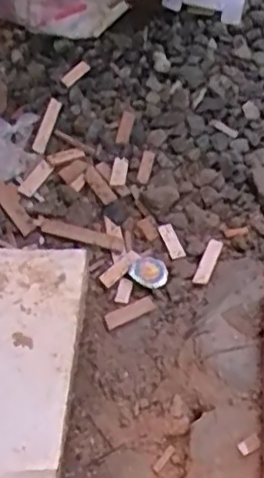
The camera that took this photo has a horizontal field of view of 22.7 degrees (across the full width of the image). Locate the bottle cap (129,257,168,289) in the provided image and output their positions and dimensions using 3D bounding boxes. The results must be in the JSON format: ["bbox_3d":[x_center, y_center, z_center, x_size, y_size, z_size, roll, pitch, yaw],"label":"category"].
[{"bbox_3d":[0.018,0.034,0.701,0.040,0.006,0.039,-1,58,1],"label":"bottle cap"}]

